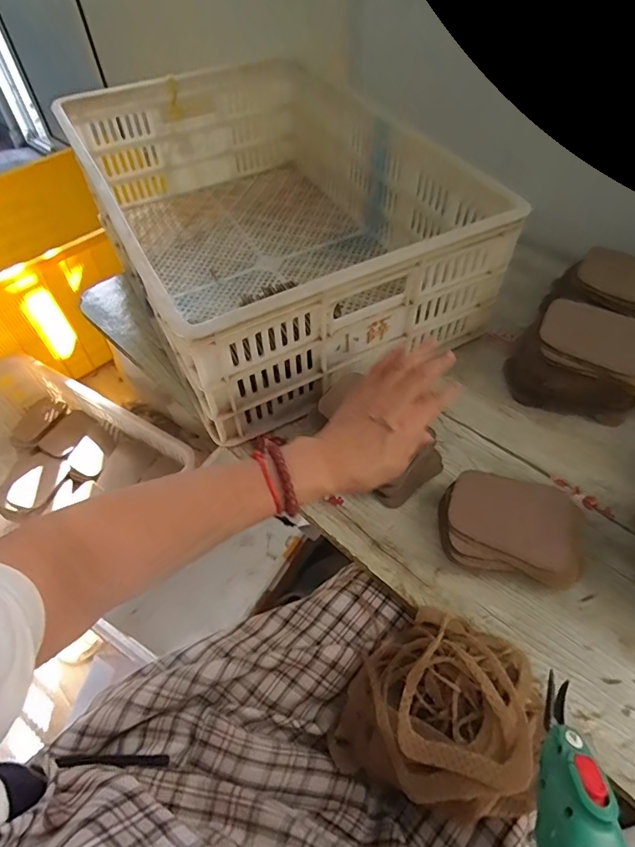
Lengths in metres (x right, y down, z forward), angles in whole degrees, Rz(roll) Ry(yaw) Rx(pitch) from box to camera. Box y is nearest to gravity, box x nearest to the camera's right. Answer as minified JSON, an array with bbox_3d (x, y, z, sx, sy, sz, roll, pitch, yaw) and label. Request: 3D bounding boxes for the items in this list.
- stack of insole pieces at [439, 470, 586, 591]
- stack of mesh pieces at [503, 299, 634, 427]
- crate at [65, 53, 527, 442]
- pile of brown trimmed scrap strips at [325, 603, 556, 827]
[{"bbox_3d":[0.184,0.104,0.464,0.125,0.055,0.086,13,54,11],"label":"stack of insole pieces"},{"bbox_3d":[0.306,-0.071,0.564,0.142,0.105,0.096,17,55,15],"label":"stack of mesh pieces"},{"bbox_3d":[-0.079,-0.321,0.716,0.439,0.183,0.634,-25,56,-17],"label":"crate"},{"bbox_3d":[0.100,0.231,0.394,0.142,0.087,0.134,17,55,16],"label":"pile of brown trimmed scrap strips"}]

